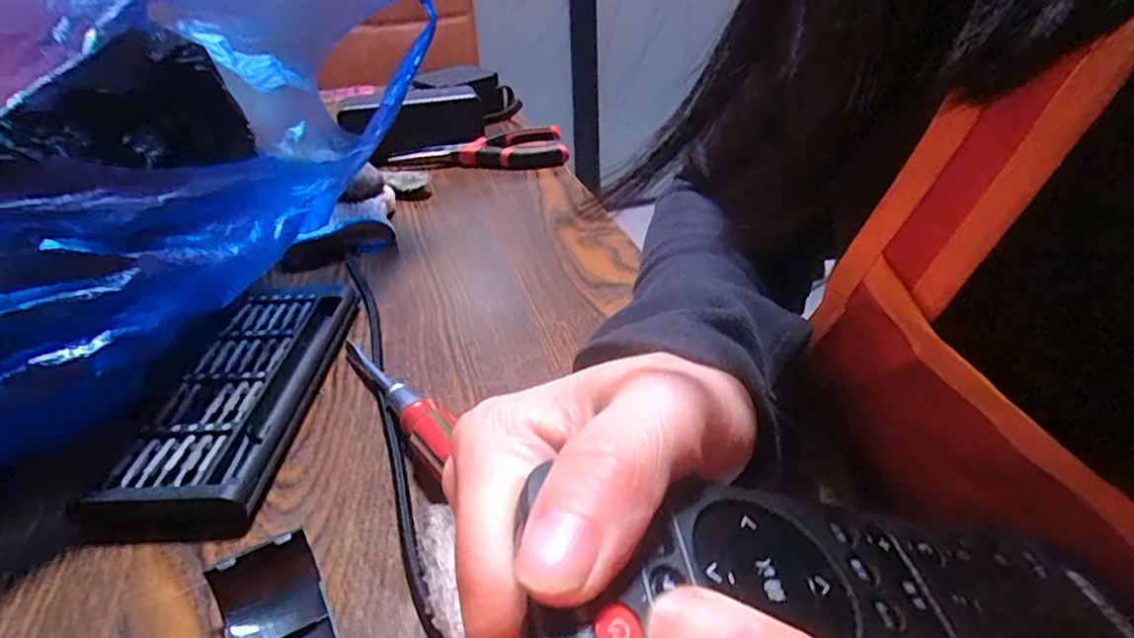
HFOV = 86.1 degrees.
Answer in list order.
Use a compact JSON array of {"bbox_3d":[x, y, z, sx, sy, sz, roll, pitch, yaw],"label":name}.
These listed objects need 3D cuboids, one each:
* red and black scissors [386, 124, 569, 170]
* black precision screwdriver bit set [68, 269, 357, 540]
[{"bbox_3d":[-0.074,-0.144,0.541,0.156,0.013,0.056,-17,53,-16],"label":"red and black scissors"},{"bbox_3d":[-0.148,0.025,0.287,0.062,0.012,0.187,-2,33,1],"label":"black precision screwdriver bit set"}]

